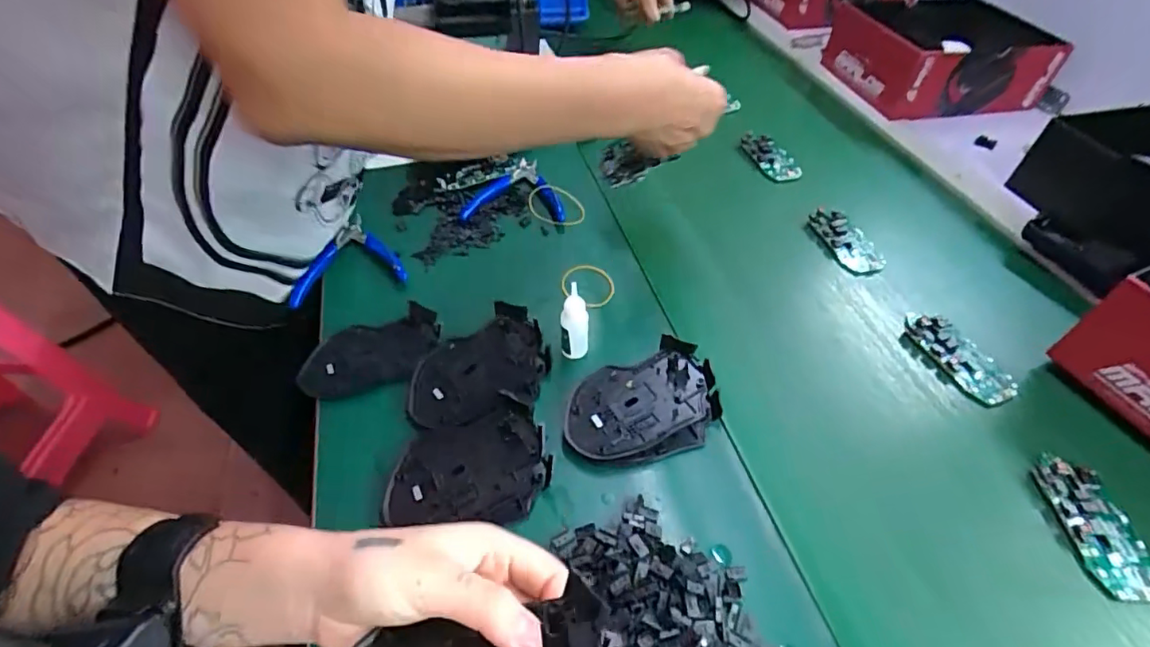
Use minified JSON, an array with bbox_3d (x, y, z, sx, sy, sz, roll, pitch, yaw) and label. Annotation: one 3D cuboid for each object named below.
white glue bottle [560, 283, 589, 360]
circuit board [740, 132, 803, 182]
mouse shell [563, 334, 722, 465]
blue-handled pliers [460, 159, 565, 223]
[{"bbox_3d":[-0.001,0.001,0.437,0.021,0.070,0.018,24,52,19],"label":"white glue bottle"},{"bbox_3d":[0.240,-0.205,0.668,0.045,0.013,0.091,-13,50,-12],"label":"circuit board"},{"bbox_3d":[0.050,0.060,0.409,0.116,0.034,0.076,-14,50,-13],"label":"mouse shell"},{"bbox_3d":[-0.068,-0.146,0.596,0.107,0.016,0.099,-2,48,-3],"label":"blue-handled pliers"}]

